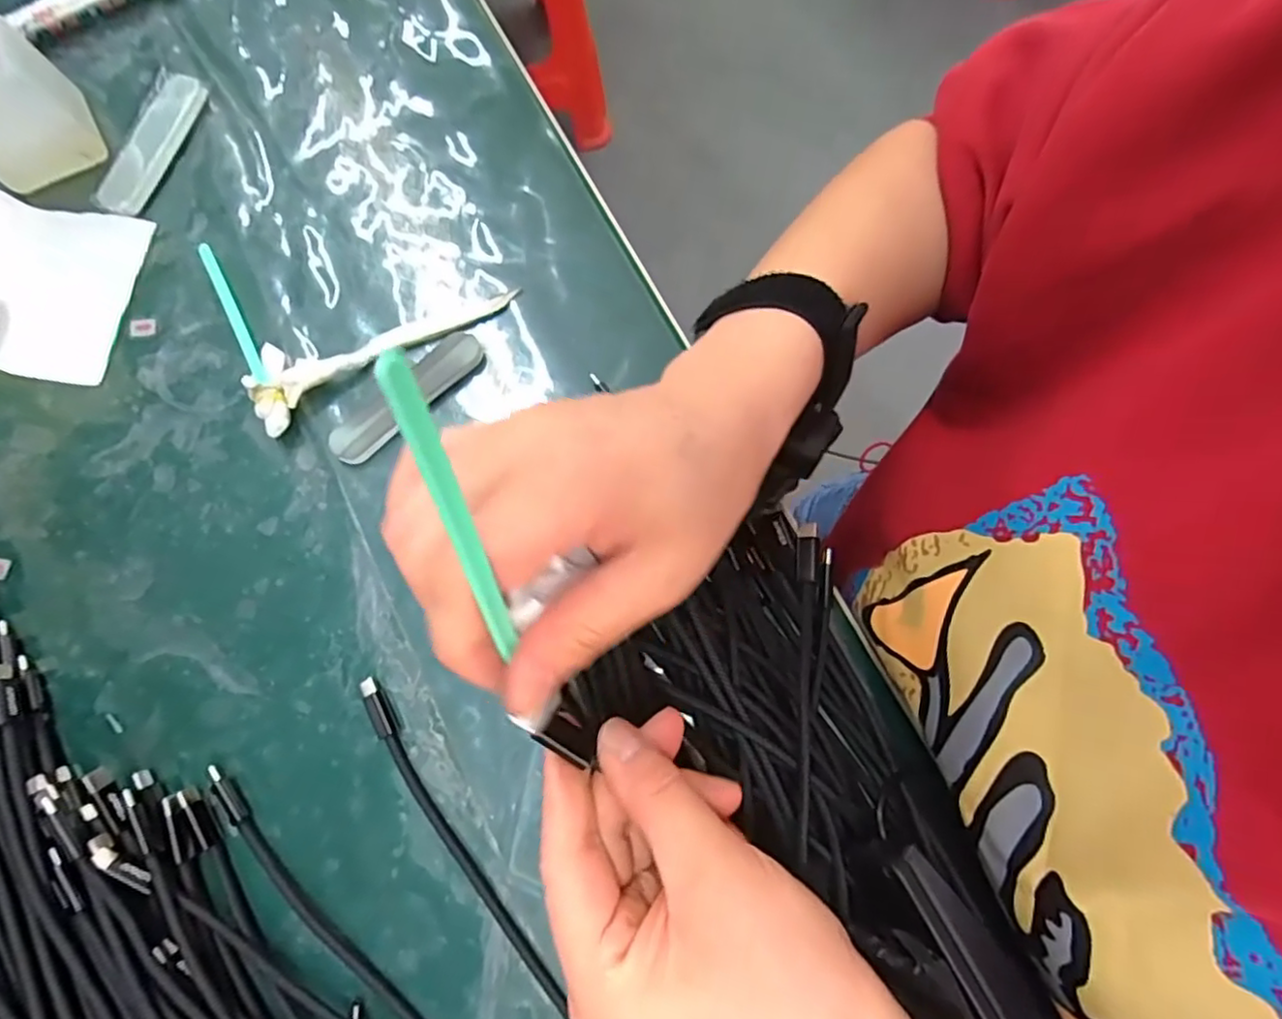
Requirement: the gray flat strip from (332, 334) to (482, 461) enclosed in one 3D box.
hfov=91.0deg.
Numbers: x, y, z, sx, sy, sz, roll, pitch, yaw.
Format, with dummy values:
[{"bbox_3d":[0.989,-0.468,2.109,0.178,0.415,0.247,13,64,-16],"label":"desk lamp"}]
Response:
[{"bbox_3d":[-0.113,-0.055,0.306,0.086,0.004,0.020,-42,80,-11],"label":"gray flat strip"}]

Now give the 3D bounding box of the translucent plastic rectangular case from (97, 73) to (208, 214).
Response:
[{"bbox_3d":[-0.263,-0.197,0.339,0.024,0.008,0.087,19,77,5],"label":"translucent plastic rectangular case"}]

